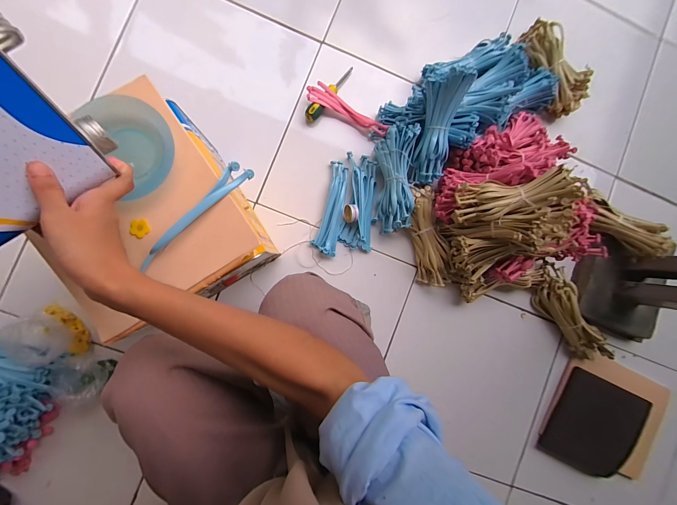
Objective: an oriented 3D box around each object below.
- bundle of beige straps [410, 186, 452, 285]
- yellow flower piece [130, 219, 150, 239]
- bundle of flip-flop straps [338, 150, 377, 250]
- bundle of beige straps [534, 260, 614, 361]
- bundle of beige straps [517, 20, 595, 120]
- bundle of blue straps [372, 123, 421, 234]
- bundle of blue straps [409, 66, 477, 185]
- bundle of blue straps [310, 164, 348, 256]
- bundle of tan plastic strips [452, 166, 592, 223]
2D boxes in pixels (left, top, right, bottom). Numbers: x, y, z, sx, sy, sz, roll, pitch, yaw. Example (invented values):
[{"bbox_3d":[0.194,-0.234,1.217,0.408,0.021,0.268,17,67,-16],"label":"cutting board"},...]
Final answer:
[{"bbox_3d":[0.204,-0.039,0.656,0.068,0.058,0.227,-10,89,-6],"label":"bundle of beige straps"},{"bbox_3d":[-0.267,-0.033,0.385,0.020,0.008,0.024,32,86,-4],"label":"yellow flower piece"},{"bbox_3d":[0.047,-0.114,0.648,0.072,0.028,0.212,5,88,-5],"label":"bundle of flip-flop straps"},{"bbox_3d":[0.538,0.141,0.673,0.080,0.054,0.240,-36,92,-5],"label":"bundle of beige straps"},{"bbox_3d":[0.514,-0.442,0.678,0.087,0.055,0.231,-20,90,-6],"label":"bundle of beige straps"},{"bbox_3d":[0.123,-0.160,0.627,0.073,0.094,0.220,0,88,-5],"label":"bundle of blue straps"},{"bbox_3d":[0.201,-0.252,0.593,0.080,0.051,0.218,5,119,-5],"label":"bundle of blue straps"},{"bbox_3d":[-0.015,-0.099,0.650,0.052,0.026,0.208,11,87,-5],"label":"bundle of blue straps"},{"bbox_3d":[0.327,-0.106,0.540,0.207,0.038,0.078,-7,89,17],"label":"bundle of tan plastic strips"}]

